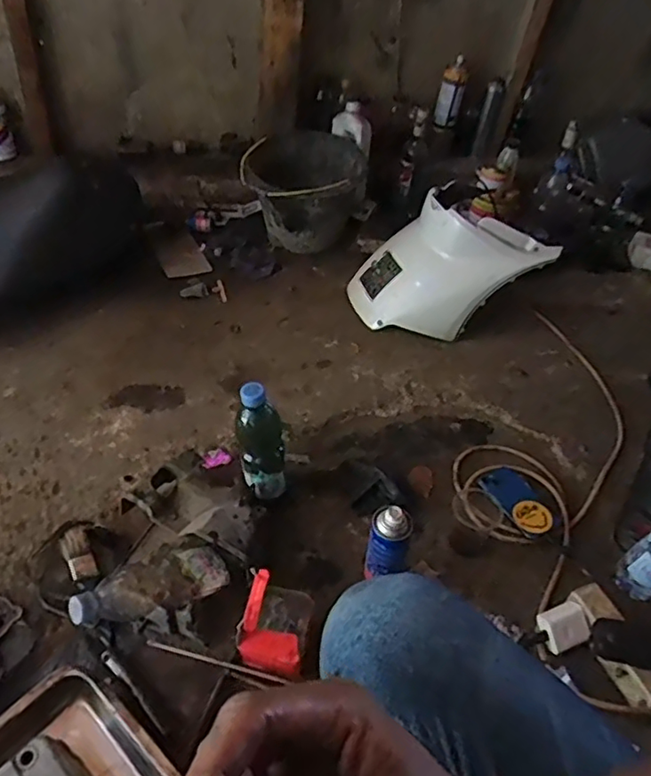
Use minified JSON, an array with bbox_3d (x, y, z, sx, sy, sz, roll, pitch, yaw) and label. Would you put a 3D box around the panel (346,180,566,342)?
[{"bbox_3d":[0.241,-0.246,1.222,0.243,0.376,0.170,46,37,-10],"label":"panel"}]

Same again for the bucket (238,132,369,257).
[{"bbox_3d":[-0.050,-0.486,1.469,0.281,0.216,0.285,1,45,-1],"label":"bucket"}]

